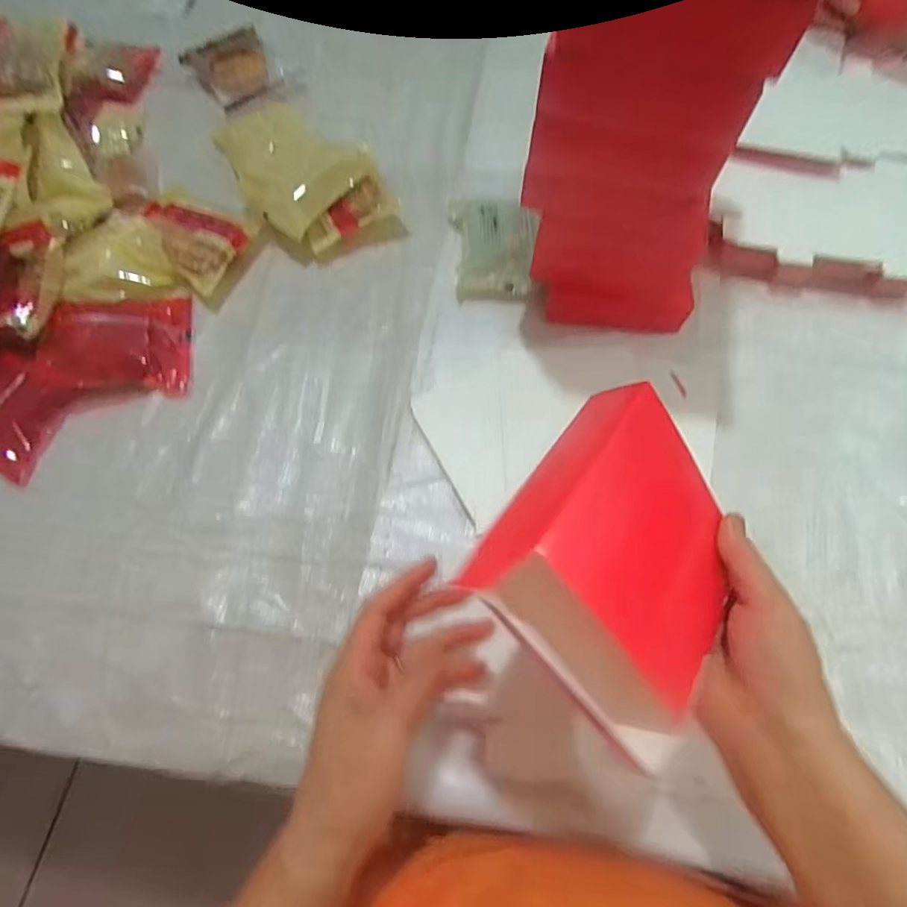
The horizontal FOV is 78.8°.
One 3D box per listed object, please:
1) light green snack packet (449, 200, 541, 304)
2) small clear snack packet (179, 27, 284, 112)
[{"bbox_3d":[0.041,-0.211,0.559,0.085,0.043,0.110,0,67,1],"label":"light green snack packet"},{"bbox_3d":[-0.259,-0.461,0.663,0.091,0.019,0.093,-38,89,-14],"label":"small clear snack packet"}]

